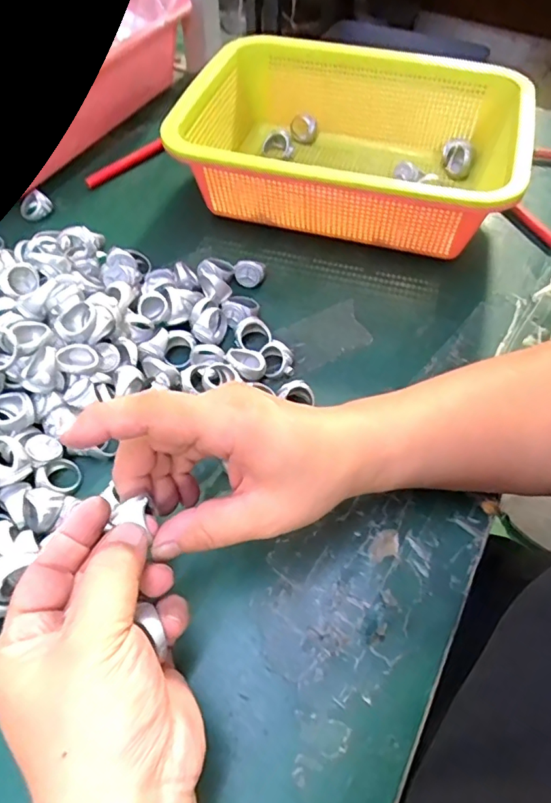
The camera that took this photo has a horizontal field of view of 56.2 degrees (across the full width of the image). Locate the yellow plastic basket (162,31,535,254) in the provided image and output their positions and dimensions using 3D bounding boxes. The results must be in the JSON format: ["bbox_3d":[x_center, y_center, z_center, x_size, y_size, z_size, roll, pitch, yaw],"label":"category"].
[{"bbox_3d":[0.062,-0.209,0.431,0.249,0.086,0.188,14,58,9],"label":"yellow plastic basket"}]

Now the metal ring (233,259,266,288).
[{"bbox_3d":[-0.021,-0.098,0.396,0.024,0.019,0.012,10,57,6],"label":"metal ring"}]

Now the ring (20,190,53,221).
[{"bbox_3d":[-0.208,-0.169,0.447,0.026,0.017,0.015,-20,59,-13],"label":"ring"}]

